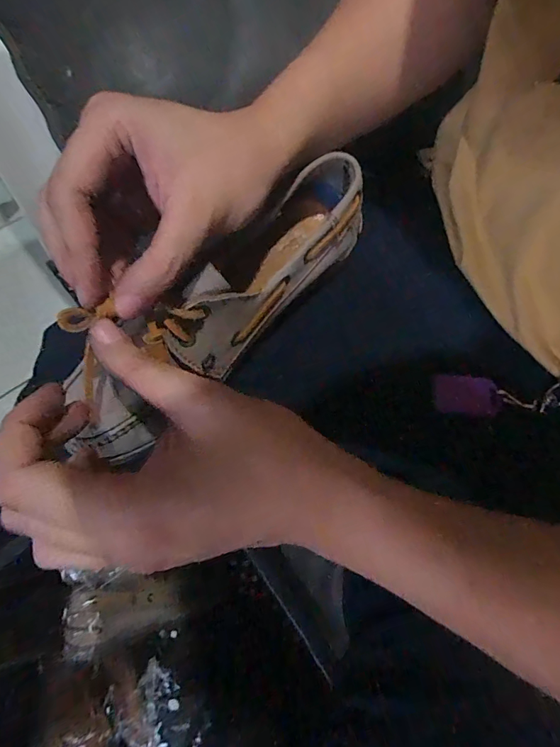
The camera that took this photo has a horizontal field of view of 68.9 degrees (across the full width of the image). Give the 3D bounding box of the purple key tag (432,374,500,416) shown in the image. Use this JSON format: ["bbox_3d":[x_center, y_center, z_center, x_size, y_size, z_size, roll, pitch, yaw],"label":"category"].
[{"bbox_3d":[0.129,0.015,0.285,0.040,0.009,0.029,7,66,1],"label":"purple key tag"}]

